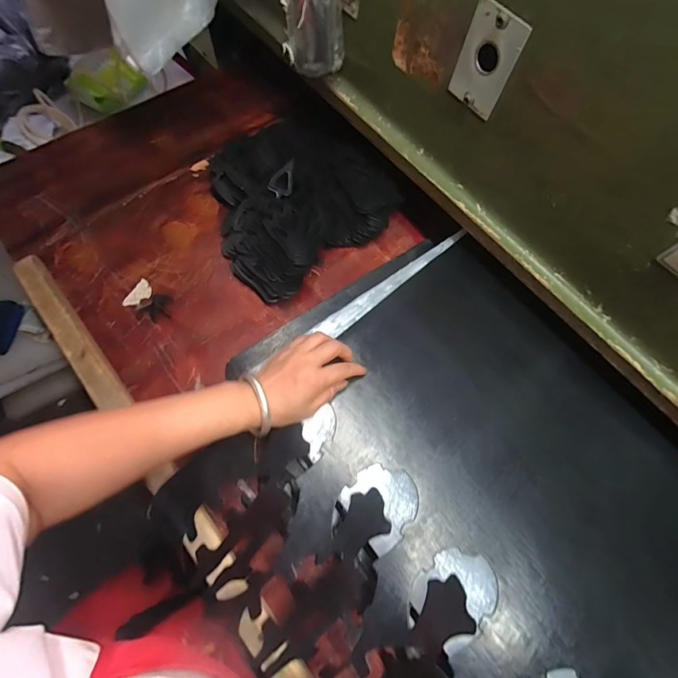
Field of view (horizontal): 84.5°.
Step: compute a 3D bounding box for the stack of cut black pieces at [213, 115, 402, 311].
[{"bbox_3d":[-0.075,-0.226,0.570,0.271,0.062,0.257,-39,75,-17],"label":"stack of cut black pieces"}]

